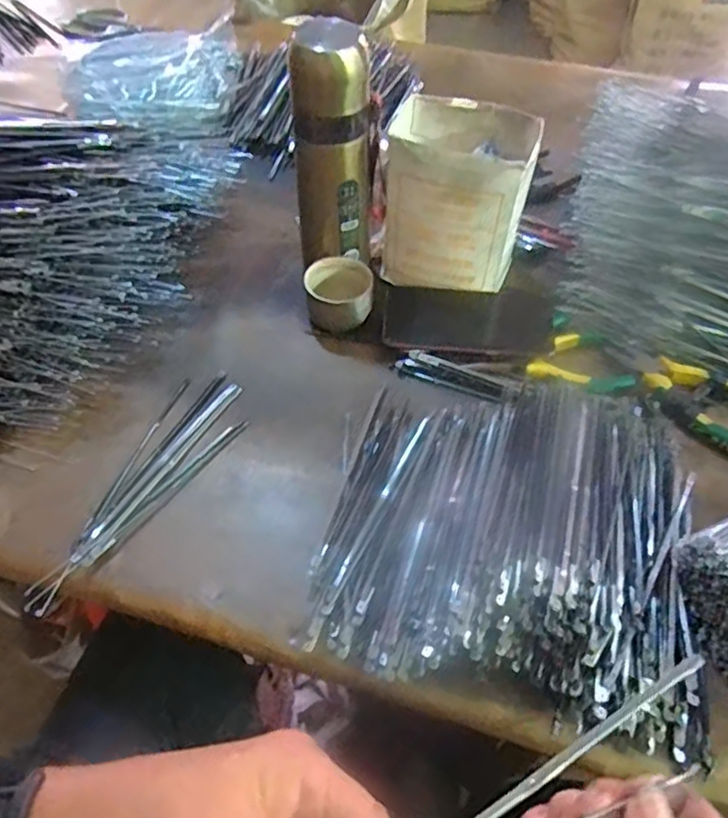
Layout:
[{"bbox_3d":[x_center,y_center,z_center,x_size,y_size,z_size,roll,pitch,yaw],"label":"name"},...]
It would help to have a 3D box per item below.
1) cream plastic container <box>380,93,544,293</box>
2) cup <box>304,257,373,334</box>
[{"bbox_3d":[0.083,-0.193,0.594,0.121,0.142,0.097,14,56,9],"label":"cream plastic container"},{"bbox_3d":[-0.022,-0.106,0.611,0.060,0.046,0.058,1,55,-1],"label":"cup"}]

